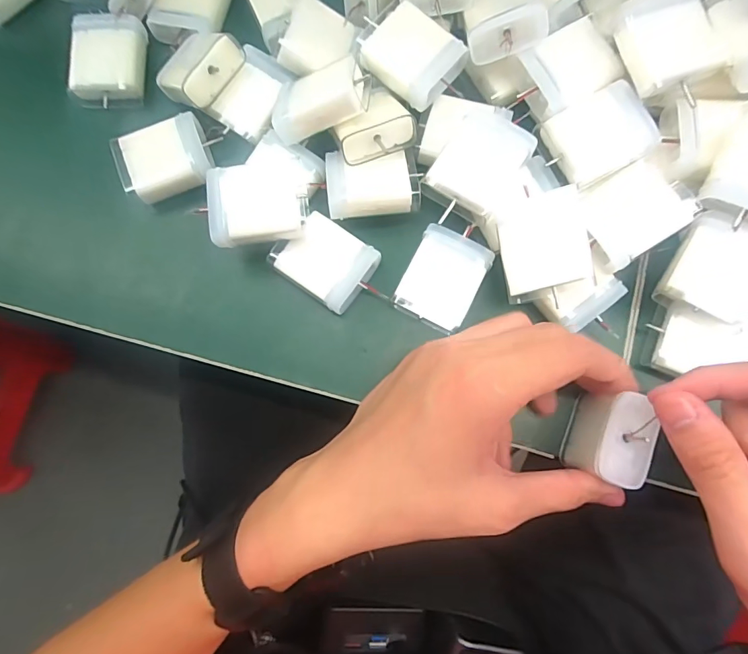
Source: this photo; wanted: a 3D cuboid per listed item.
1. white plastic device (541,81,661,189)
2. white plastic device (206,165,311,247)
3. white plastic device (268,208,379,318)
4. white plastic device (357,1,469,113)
[{"bbox_3d":[0.121,-0.103,0.241,0.047,0.016,0.042,-29,80,-4],"label":"white plastic device"},{"bbox_3d":[-0.062,-0.067,0.245,0.050,0.020,0.043,-8,79,0],"label":"white plastic device"},{"bbox_3d":[-0.028,-0.037,0.255,0.052,0.014,0.041,36,82,7],"label":"white plastic device"},{"bbox_3d":[0.021,-0.151,0.251,0.050,0.015,0.040,40,82,8],"label":"white plastic device"}]

